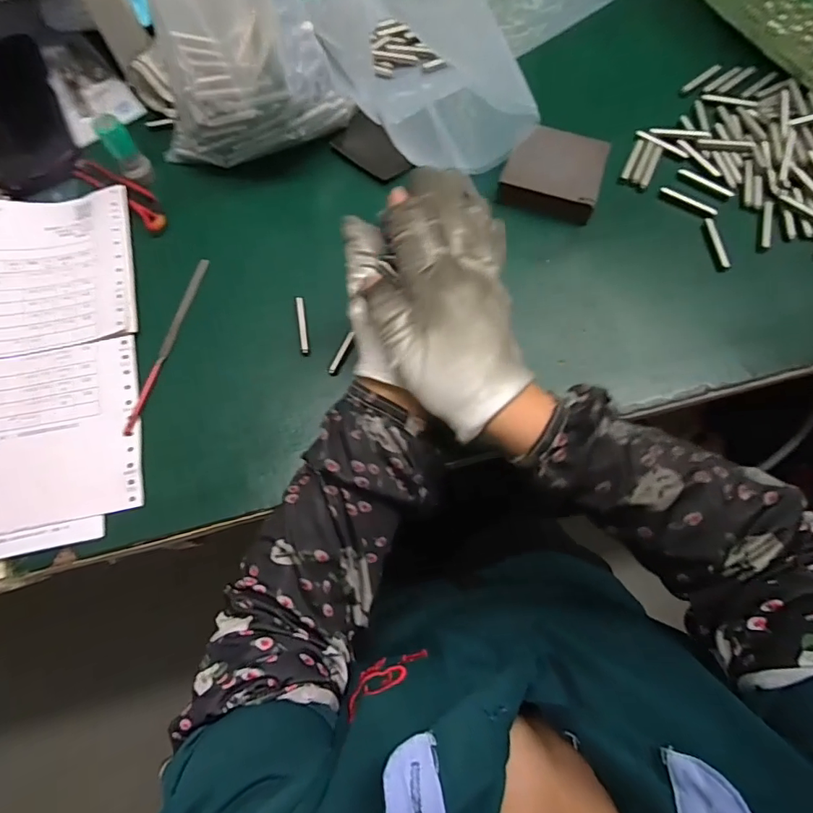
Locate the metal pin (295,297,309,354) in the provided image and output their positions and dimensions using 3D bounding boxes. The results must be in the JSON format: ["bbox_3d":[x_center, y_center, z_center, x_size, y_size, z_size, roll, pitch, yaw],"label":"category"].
[{"bbox_3d":[-0.083,-0.065,0.394,0.007,0.005,0.047,-8,73,-2],"label":"metal pin"}]

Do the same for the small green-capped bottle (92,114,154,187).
[{"bbox_3d":[-0.238,-0.216,0.420,0.023,0.054,0.028,-32,75,-9],"label":"small green-capped bottle"}]

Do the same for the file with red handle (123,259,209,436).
[{"bbox_3d":[-0.189,-0.051,0.394,0.010,0.004,0.154,13,73,4],"label":"file with red handle"}]

